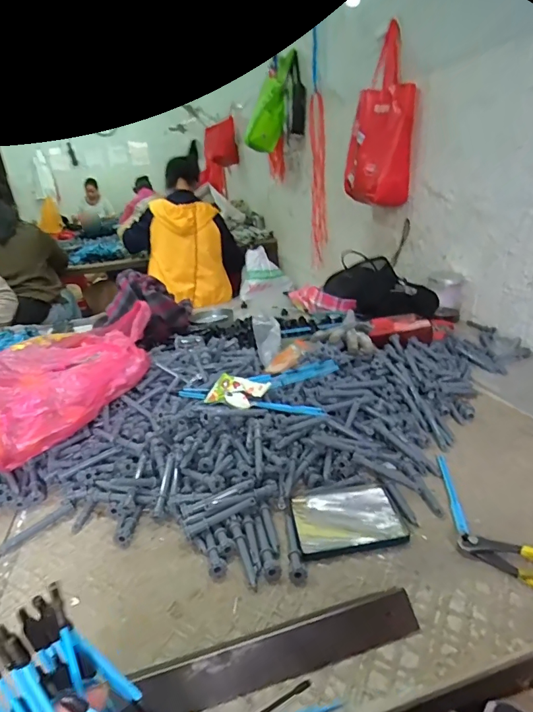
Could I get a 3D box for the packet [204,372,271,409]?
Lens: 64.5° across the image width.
[{"bbox_3d":[-0.049,0.061,0.713,0.090,0.029,0.067,6,26,24],"label":"packet"}]

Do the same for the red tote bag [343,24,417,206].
[{"bbox_3d":[0.325,-0.655,1.217,0.136,0.407,0.214,-7,24,-5],"label":"red tote bag"}]

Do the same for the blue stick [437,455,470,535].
[{"bbox_3d":[0.241,0.175,0.551,0.012,0.010,0.141,0,24,11],"label":"blue stick"}]

